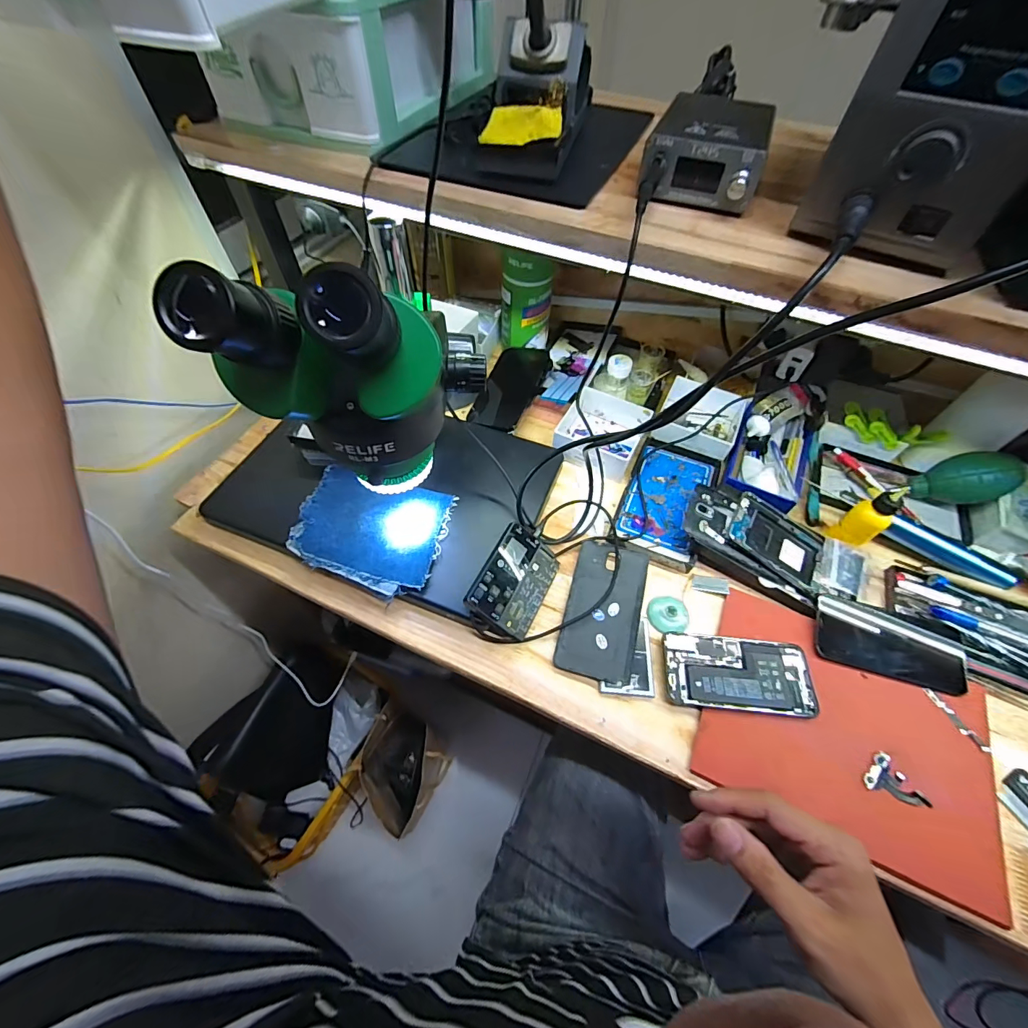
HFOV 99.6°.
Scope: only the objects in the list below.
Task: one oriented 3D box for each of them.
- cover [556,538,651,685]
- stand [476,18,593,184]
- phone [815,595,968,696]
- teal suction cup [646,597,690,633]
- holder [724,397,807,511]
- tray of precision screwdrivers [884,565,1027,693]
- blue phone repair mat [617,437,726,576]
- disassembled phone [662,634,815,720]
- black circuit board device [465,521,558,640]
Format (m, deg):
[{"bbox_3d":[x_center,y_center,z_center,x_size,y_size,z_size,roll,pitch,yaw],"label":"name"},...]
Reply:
[{"bbox_3d":[0.097,0.099,0.463,0.076,0.011,0.145,14,58,8],"label":"cover"},{"bbox_3d":[0.023,-0.352,0.362,0.076,0.066,0.150,13,57,7],"label":"stand"},{"bbox_3d":[0.382,0.130,0.438,0.138,0.012,0.071,17,58,10],"label":"phone"},{"bbox_3d":[0.166,0.109,0.468,0.039,0.018,0.041,1,57,-1],"label":"teal suction cup"},{"bbox_3d":[0.334,-0.072,0.576,0.100,0.050,0.186,21,59,12],"label":"holder"},{"bbox_3d":[0.493,0.123,0.451,0.180,0.019,0.096,22,59,13],"label":"tray of precision screwdrivers"},{"bbox_3d":[0.193,-0.016,0.542,0.102,0.018,0.181,20,59,12],"label":"blue phone repair mat"},{"bbox_3d":[0.220,0.157,0.428,0.138,0.008,0.068,5,57,2],"label":"disassembled phone"},{"bbox_3d":[0.002,0.070,0.461,0.076,0.010,0.109,41,60,-17],"label":"black circuit board device"}]

